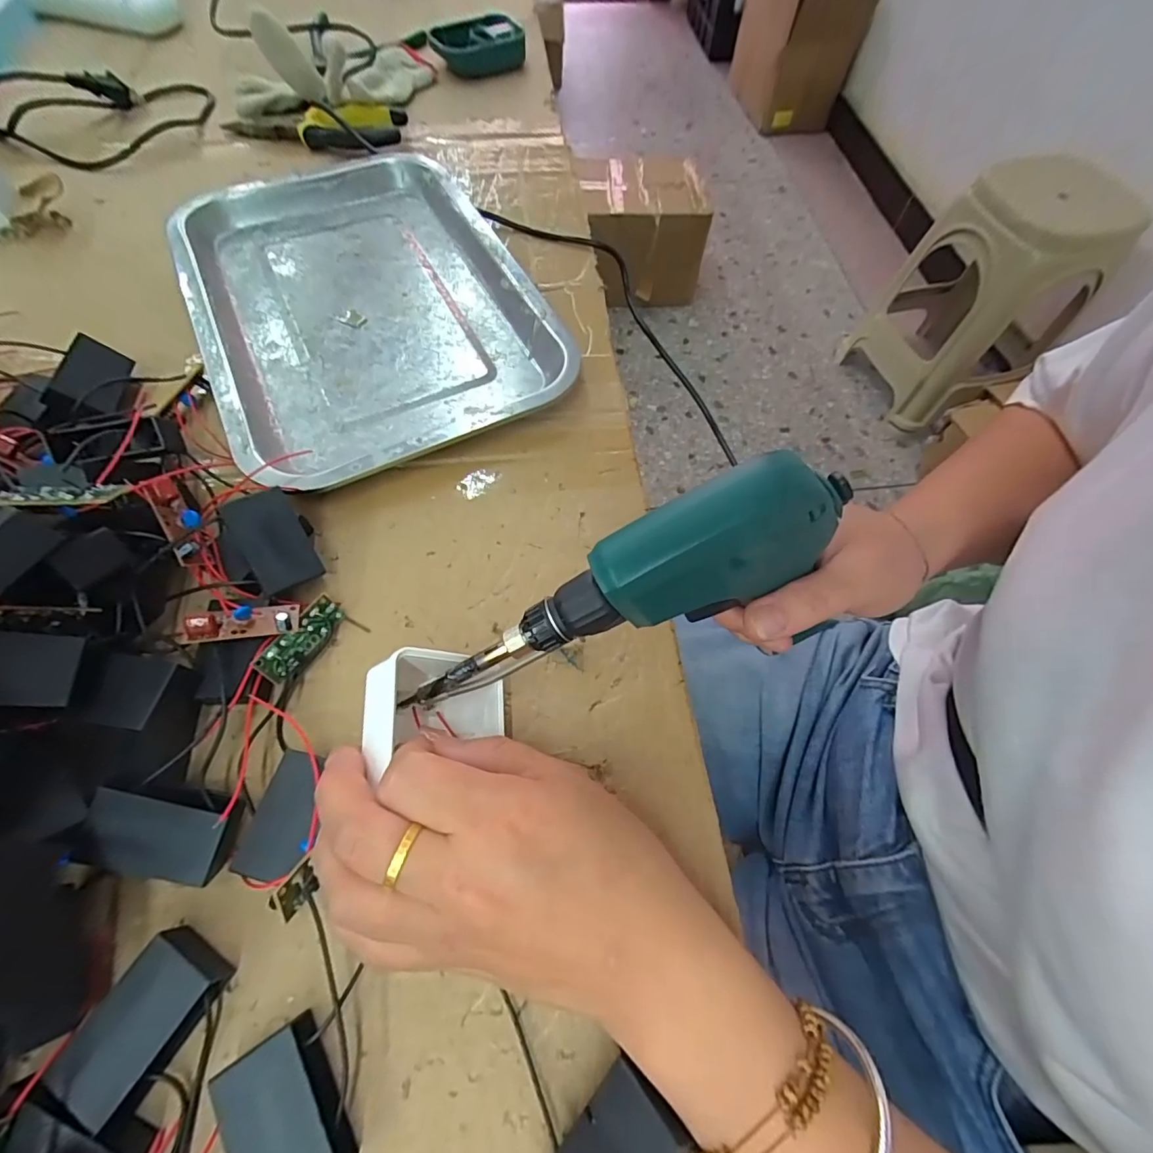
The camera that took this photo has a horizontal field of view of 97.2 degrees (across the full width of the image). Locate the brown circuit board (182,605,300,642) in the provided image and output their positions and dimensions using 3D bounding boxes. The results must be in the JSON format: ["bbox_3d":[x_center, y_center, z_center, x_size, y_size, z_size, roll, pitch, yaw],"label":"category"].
[{"bbox_3d":[-0.151,0.019,0.229,0.044,0.012,0.015,-4,63,-24],"label":"brown circuit board"}]

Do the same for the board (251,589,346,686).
[{"bbox_3d":[-0.131,0.030,0.244,0.004,0.019,0.045,-7,41,44],"label":"board"}]

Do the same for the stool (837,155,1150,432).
[{"bbox_3d":[0.960,-0.663,1.228,0.326,0.495,0.363,-14,65,-9],"label":"stool"}]

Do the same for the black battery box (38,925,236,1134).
[{"bbox_3d":[-0.152,0.158,0.183,0.034,0.018,0.054,29,67,12],"label":"black battery box"}]

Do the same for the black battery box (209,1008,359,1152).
[{"bbox_3d":[-0.098,0.183,0.173,0.030,0.019,0.046,-30,68,-15],"label":"black battery box"}]

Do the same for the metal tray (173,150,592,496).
[{"bbox_3d":[-0.147,-0.195,0.352,0.207,0.021,0.306,-24,67,-12],"label":"metal tray"}]

